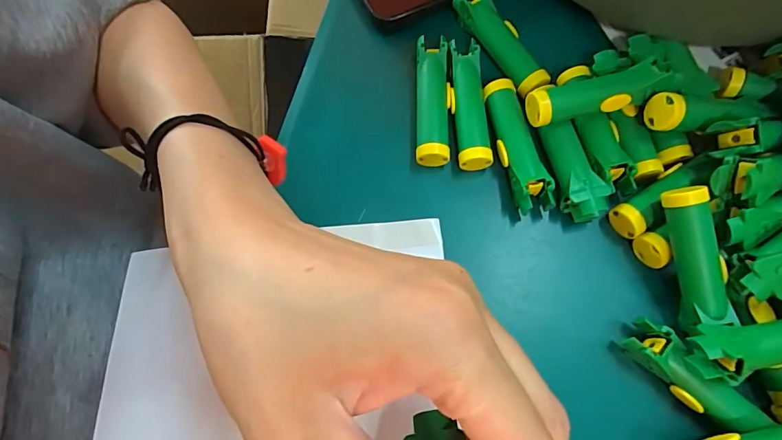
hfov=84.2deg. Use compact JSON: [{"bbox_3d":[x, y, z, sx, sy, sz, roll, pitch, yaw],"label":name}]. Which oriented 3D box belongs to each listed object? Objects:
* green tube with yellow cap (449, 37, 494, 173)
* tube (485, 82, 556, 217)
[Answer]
[{"bbox_3d":[0.048,-0.068,0.262,0.022,0.025,0.076,-4,72,-1],"label":"green tube with yellow cap"},{"bbox_3d":[0.072,-0.042,0.254,0.019,0.025,0.080,-13,73,-4],"label":"tube"}]

